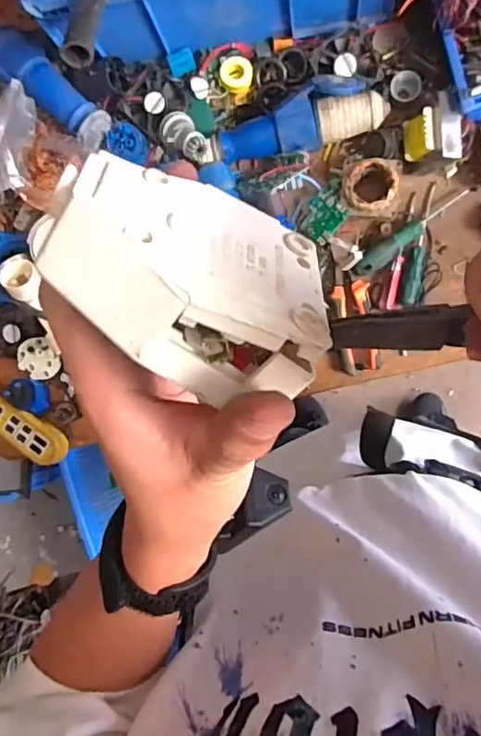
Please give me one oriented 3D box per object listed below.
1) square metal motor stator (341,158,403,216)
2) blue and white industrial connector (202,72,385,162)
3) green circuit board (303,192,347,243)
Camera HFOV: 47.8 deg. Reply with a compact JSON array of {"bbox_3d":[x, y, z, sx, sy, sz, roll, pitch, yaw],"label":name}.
[{"bbox_3d":[0.186,-0.254,0.774,0.083,0.044,0.079,5,90,8],"label":"square metal motor stator"},{"bbox_3d":[0.072,-0.339,0.762,0.250,0.053,0.083,-19,87,8],"label":"blue and white industrial connector"},{"bbox_3d":[0.120,-0.218,0.780,0.052,0.015,0.064,40,95,7],"label":"green circuit board"}]

